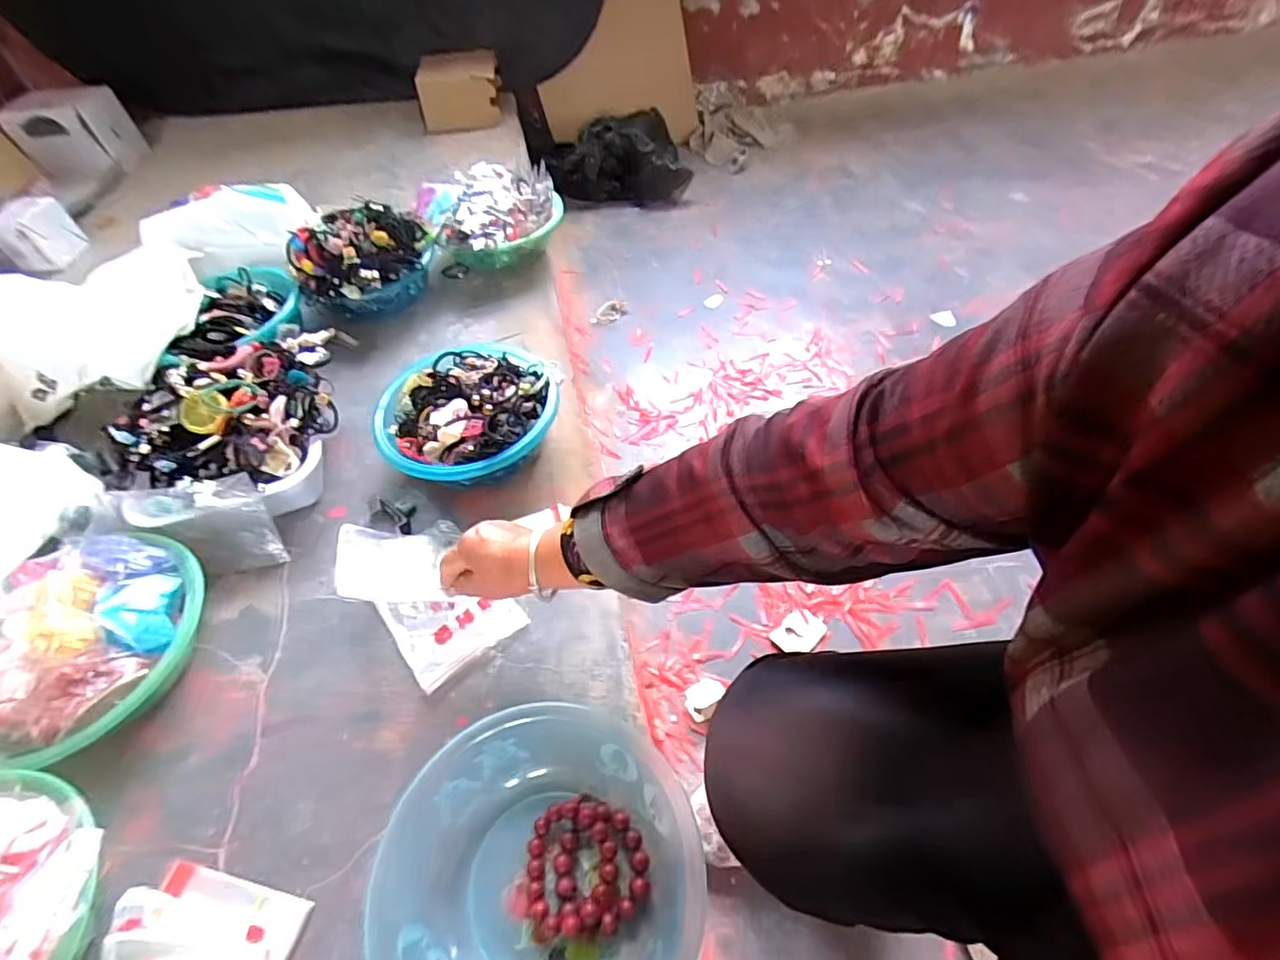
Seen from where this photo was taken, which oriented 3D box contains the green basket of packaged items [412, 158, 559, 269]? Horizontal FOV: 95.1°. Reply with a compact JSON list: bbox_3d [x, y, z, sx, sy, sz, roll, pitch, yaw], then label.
[{"bbox_3d":[-0.259,-0.454,1.038,0.243,0.121,0.191,-22,54,-12],"label":"green basket of packaged items"}]

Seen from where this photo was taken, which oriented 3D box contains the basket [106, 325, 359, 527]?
[{"bbox_3d":[-0.503,-0.067,0.736,0.237,0.132,0.284,-5,52,0],"label":"basket"}]

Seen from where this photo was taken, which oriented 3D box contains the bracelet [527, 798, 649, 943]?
[{"bbox_3d":[-0.043,0.310,0.471,0.094,0.028,0.088,-4,51,0],"label":"bracelet"}]

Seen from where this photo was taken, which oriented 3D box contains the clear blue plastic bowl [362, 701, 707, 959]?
[{"bbox_3d":[-0.064,0.305,0.449,0.212,0.069,0.230,-2,51,2],"label":"clear blue plastic bowl"}]

